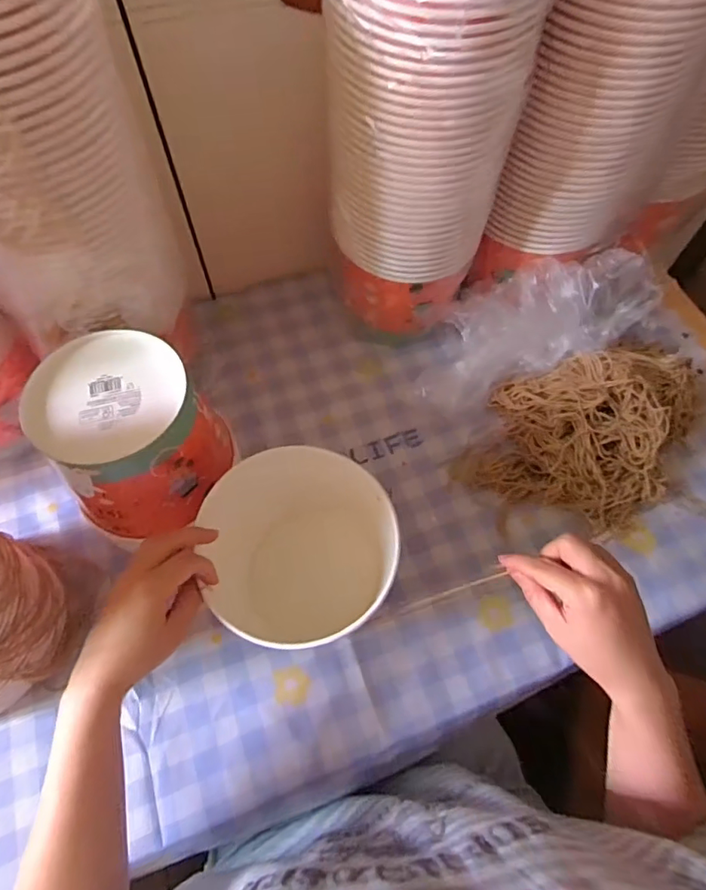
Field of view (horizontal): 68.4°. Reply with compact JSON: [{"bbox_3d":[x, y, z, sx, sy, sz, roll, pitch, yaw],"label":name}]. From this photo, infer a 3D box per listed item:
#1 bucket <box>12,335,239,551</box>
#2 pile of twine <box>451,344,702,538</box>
[{"bbox_3d":[-0.197,-0.008,0.473,0.140,0.117,0.146,-37,71,-17],"label":"bucket"},{"bbox_3d":[0.275,-0.037,0.585,0.199,0.091,0.273,32,68,13],"label":"pile of twine"}]

